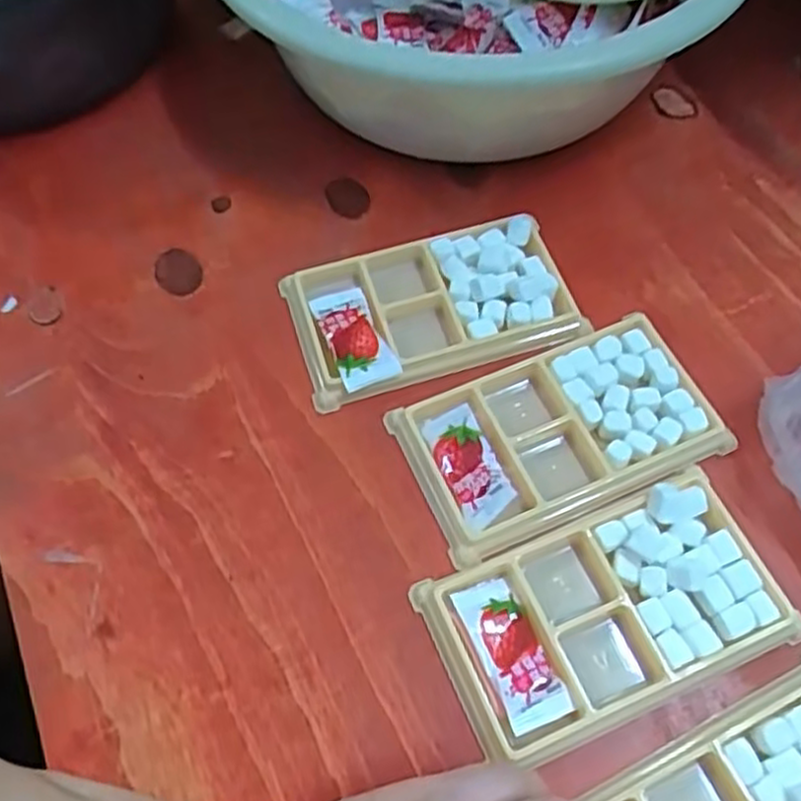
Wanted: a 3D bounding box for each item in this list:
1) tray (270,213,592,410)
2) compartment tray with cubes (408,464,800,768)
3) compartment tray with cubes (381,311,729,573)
[{"bbox_3d":[0.016,-0.045,0.369,0.134,0.017,0.076,-14,61,-6],"label":"tray"},{"bbox_3d":[0.082,0.083,0.297,0.133,0.015,0.076,-21,62,-10],"label":"compartment tray with cubes"},{"bbox_3d":[0.072,0.014,0.335,0.133,0.016,0.076,-22,62,-10],"label":"compartment tray with cubes"}]

